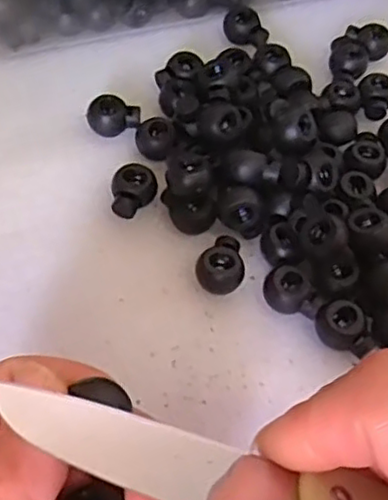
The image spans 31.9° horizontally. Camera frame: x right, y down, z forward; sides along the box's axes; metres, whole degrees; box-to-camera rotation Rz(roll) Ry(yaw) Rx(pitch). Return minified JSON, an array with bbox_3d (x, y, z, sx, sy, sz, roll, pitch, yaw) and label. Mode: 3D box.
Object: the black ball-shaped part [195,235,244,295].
[{"bbox_3d":[0.011,0.004,0.271,0.018,0.013,0.023,5,56,2],"label":"black ball-shaped part"}]

